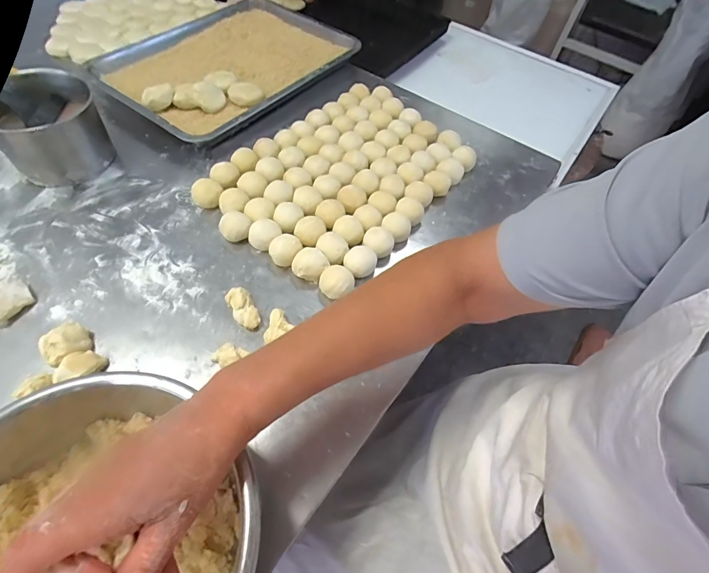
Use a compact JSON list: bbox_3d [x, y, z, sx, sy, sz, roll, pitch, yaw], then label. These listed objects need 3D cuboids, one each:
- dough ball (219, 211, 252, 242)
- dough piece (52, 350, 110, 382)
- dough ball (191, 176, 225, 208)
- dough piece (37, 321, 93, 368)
[{"bbox_3d":[-0.174,-0.087,0.551,0.043,0.026,0.036,-18,61,-18],"label":"dough ball"},{"bbox_3d":[-0.306,0.093,0.422,0.031,0.033,0.044,23,57,9],"label":"dough piece"},{"bbox_3d":[-0.227,-0.144,0.582,0.043,0.031,0.040,3,56,-5],"label":"dough ball"},{"bbox_3d":[-0.333,0.067,0.432,0.047,0.031,0.034,-26,63,-21],"label":"dough piece"}]

